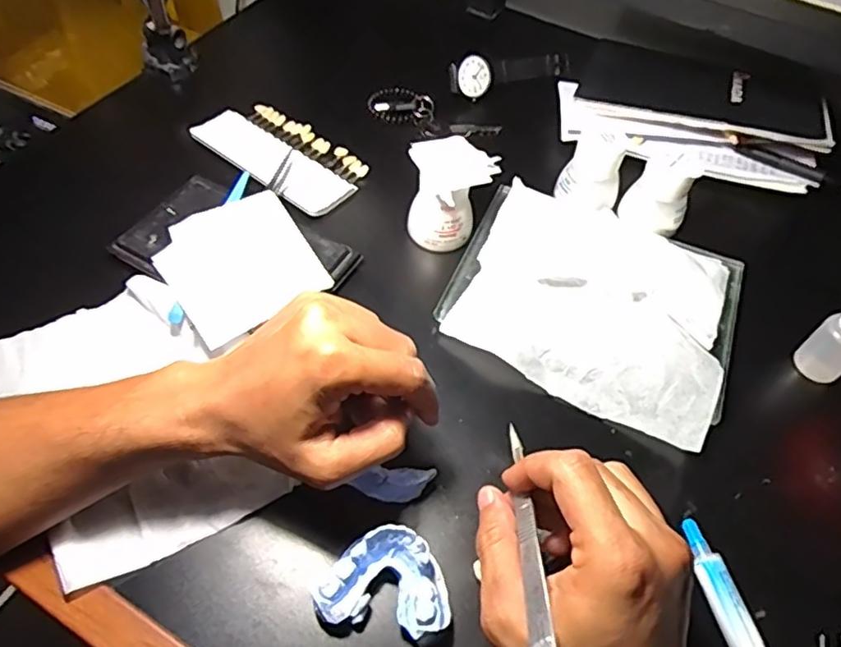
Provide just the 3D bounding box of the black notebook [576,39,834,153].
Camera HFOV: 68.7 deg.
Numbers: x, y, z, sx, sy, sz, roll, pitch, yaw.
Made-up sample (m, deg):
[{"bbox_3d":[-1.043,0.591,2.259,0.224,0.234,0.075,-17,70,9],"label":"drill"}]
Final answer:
[{"bbox_3d":[0.257,-0.212,0.563,0.208,0.009,0.118,18,50,15],"label":"black notebook"}]

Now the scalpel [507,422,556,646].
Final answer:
[{"bbox_3d":[0.050,0.102,0.285,0.008,0.007,0.133,3,41,-2],"label":"scalpel"}]

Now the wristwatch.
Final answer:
[{"bbox_3d":[0.089,-0.247,0.605,0.133,0.046,0.018,-22,59,-18],"label":"wristwatch"}]

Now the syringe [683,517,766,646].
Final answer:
[{"bbox_3d":[0.165,0.164,0.322,0.020,0.020,0.117,-9,56,-10],"label":"syringe"}]

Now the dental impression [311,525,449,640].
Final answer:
[{"bbox_3d":[-0.018,0.135,0.323,0.065,0.030,0.047,10,55,3],"label":"dental impression"}]

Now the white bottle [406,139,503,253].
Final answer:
[{"bbox_3d":[0.019,-0.099,0.467,0.059,0.067,0.055,-37,65,-25],"label":"white bottle"}]

